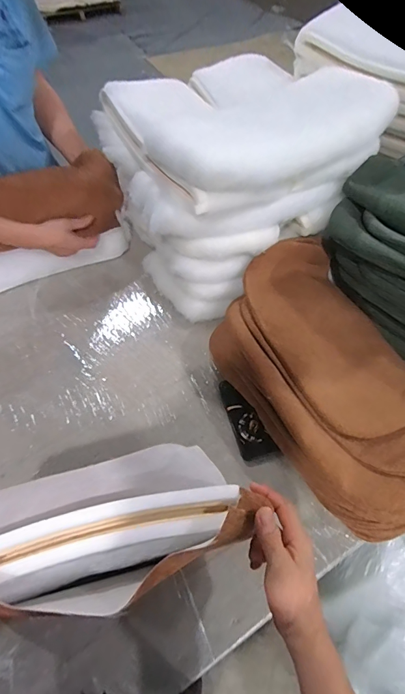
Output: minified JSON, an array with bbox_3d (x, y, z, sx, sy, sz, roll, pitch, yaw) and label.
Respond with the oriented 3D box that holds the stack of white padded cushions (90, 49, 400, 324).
[{"bbox_3d":[0.047,-0.392,0.838,0.465,0.336,0.465,-27,60,-17],"label":"stack of white padded cushions"}]

